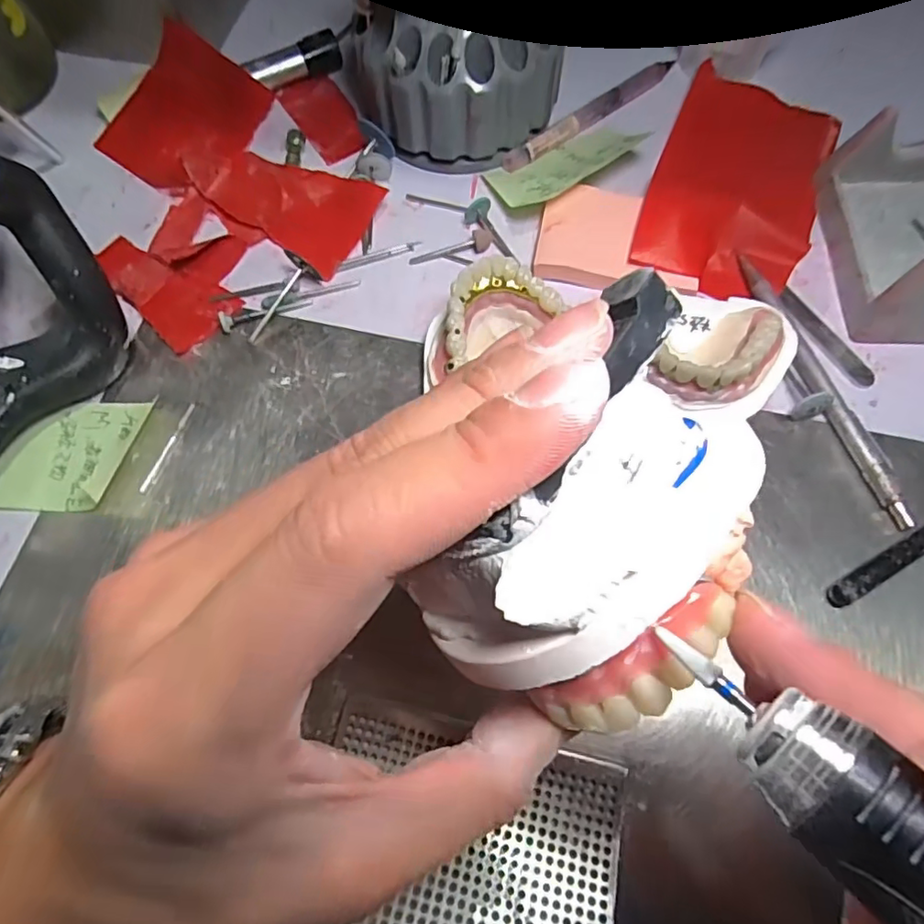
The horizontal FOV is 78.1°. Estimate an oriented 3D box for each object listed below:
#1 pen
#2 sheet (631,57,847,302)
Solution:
[{"bbox_3d":[0.070,-0.189,0.306,0.117,0.005,0.011,-36,72,-13],"label":"pen"},{"bbox_3d":[0.139,-0.141,0.285,0.079,0.021,0.137,22,69,9],"label":"sheet"}]

